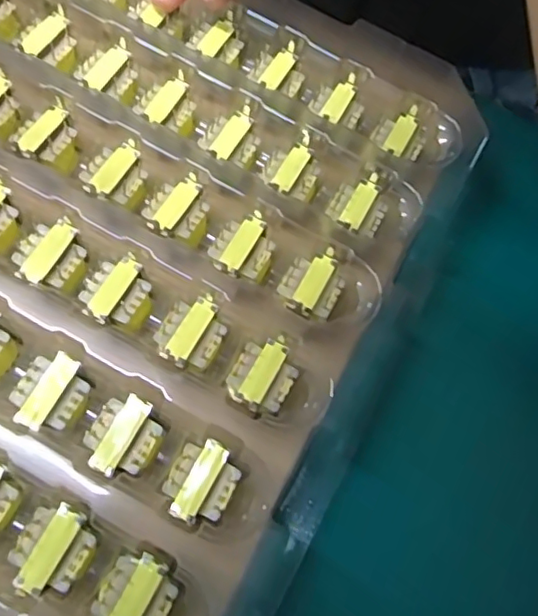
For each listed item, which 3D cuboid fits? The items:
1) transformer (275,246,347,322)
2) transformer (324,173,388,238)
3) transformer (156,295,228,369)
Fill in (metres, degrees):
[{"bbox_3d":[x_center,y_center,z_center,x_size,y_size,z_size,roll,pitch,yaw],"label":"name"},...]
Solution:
[{"bbox_3d":[0.012,-0.006,0.166,0.016,0.008,0.022,29,68,9],"label":"transformer"},{"bbox_3d":[0.027,-0.031,0.176,0.017,0.010,0.018,27,68,9],"label":"transformer"},{"bbox_3d":[-0.021,0.006,0.156,0.017,0.006,0.019,22,67,7],"label":"transformer"}]

